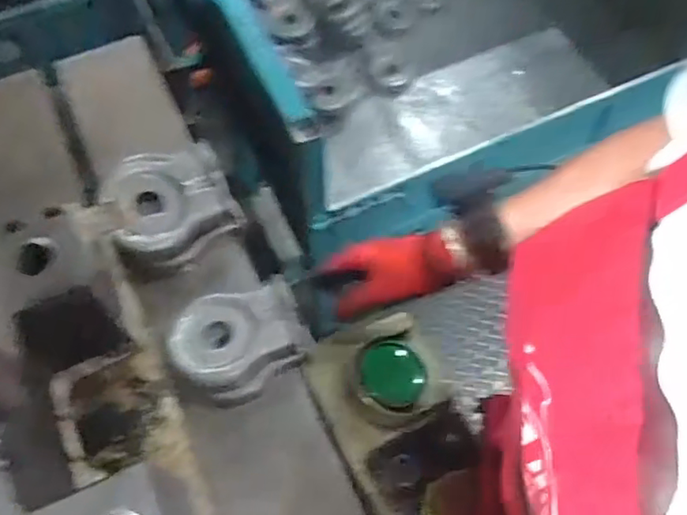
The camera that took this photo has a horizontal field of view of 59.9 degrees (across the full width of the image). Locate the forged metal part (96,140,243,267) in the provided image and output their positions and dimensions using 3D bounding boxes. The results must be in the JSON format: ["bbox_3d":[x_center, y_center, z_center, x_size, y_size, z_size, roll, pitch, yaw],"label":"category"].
[{"bbox_3d":[-0.180,-0.054,0.632,0.120,0.075,0.113,-28,67,-13],"label":"forged metal part"}]

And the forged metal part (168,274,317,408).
[{"bbox_3d":[-0.101,0.084,0.594,0.125,0.046,0.105,-23,66,-11],"label":"forged metal part"}]

